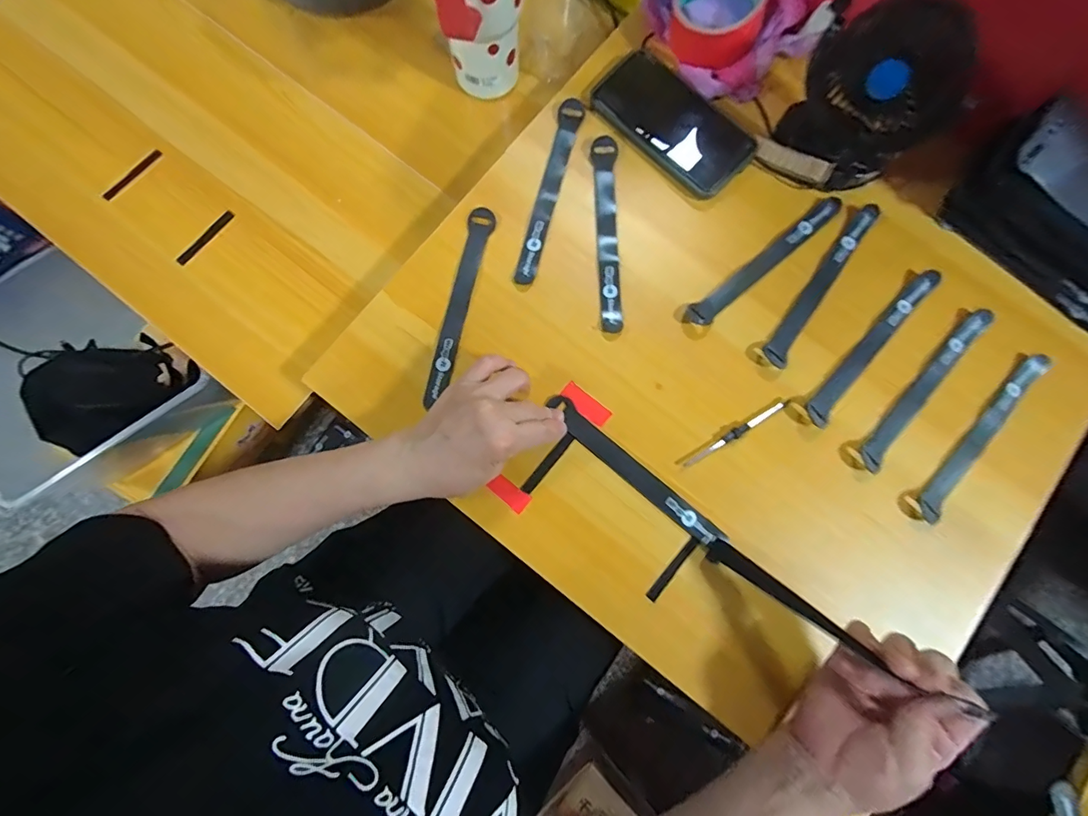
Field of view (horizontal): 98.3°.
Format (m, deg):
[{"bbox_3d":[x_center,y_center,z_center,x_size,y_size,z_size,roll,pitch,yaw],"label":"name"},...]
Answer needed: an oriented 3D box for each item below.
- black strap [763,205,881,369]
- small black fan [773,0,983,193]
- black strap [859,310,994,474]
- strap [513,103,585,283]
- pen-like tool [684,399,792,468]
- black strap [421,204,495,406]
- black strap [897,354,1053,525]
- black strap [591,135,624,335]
[{"bbox_3d":[0.265,-0.118,0.445,0.022,0.006,0.190,37,81,5],"label":"black strap"},{"bbox_3d":[0.283,-0.271,0.411,0.067,0.127,0.118,-38,82,-7],"label":"small black fan"},{"bbox_3d":[0.348,-0.019,0.428,0.021,0.006,0.190,42,82,6],"label":"black strap"},{"bbox_3d":[0.006,-0.212,0.459,0.023,0.007,0.200,14,80,1],"label":"strap"},{"bbox_3d":[0.173,0.021,0.416,0.113,0.007,0.009,-32,82,-6],"label":"pen-like tool"},{"bbox_3d":[-0.079,-0.097,0.438,0.023,0.007,0.195,14,80,1],"label":"black strap"},{"bbox_3d":[0.392,0.026,0.423,0.202,0.009,0.029,-43,83,-8],"label":"black strap"},{"bbox_3d":[0.062,-0.167,0.448,0.023,0.009,0.196,-2,80,-1],"label":"black strap"}]

